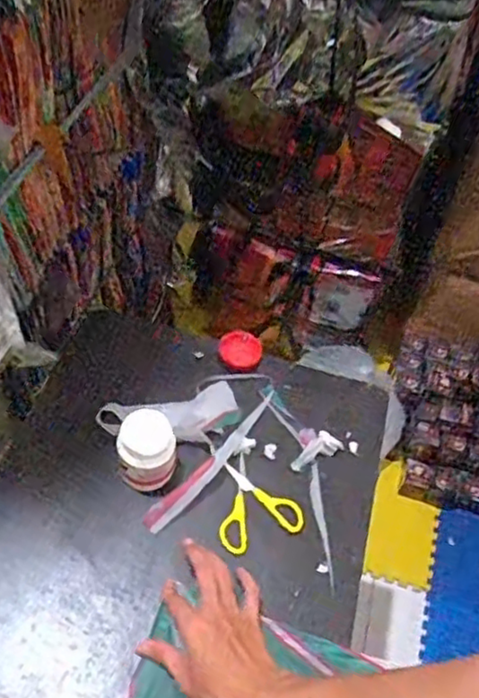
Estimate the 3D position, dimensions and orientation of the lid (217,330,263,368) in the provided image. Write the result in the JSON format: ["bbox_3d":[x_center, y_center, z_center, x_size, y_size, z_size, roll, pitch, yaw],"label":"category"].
[{"bbox_3d":[0.002,-0.001,0.817,0.052,0.008,0.046,9,71,4],"label":"lid"}]

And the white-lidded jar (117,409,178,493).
[{"bbox_3d":[-0.094,0.106,0.675,0.053,0.081,0.057,29,55,16],"label":"white-lidded jar"}]

